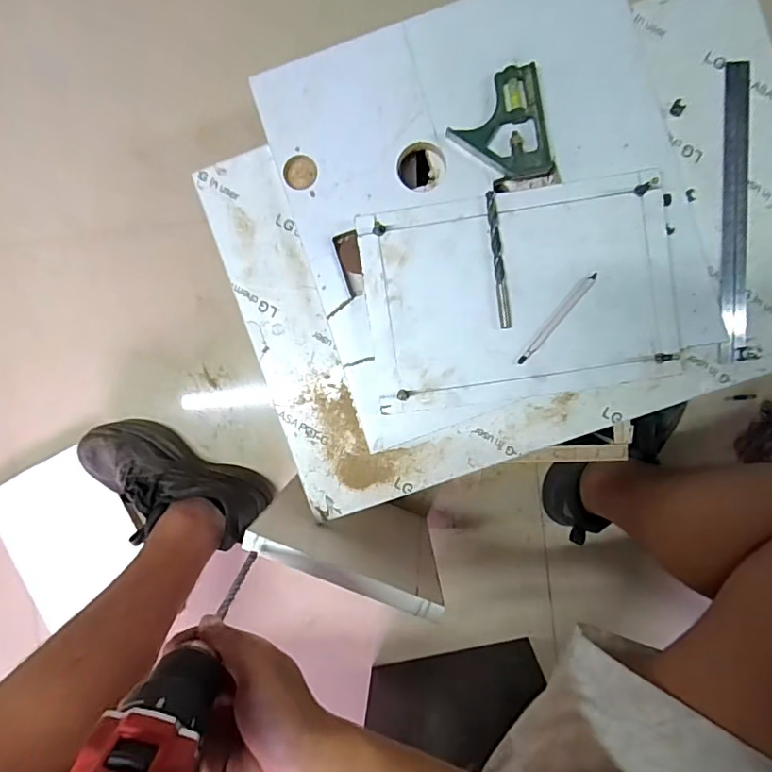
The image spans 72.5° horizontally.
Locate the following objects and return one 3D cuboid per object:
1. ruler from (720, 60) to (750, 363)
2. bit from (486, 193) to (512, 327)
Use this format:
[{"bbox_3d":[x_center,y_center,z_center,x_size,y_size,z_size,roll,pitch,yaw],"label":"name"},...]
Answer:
[{"bbox_3d":[0.361,-0.177,0.543,0.027,0.006,0.300,-1,94,1],"label":"ruler"},{"bbox_3d":[0.112,-0.124,0.521,0.012,0.010,0.133,-7,93,3],"label":"bit"}]

